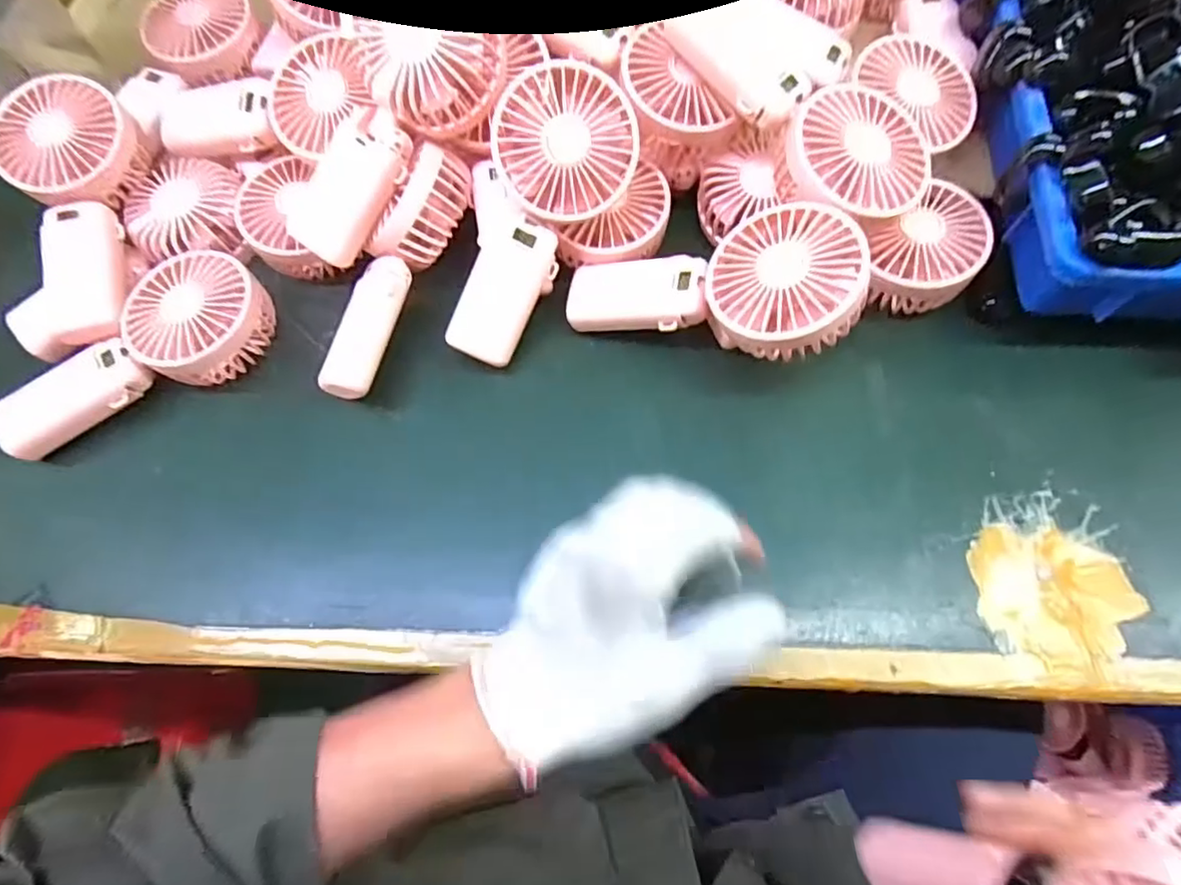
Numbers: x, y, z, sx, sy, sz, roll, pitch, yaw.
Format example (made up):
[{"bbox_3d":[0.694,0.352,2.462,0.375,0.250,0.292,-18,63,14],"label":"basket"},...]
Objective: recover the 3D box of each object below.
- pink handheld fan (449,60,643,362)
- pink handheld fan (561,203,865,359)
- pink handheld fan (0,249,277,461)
[{"bbox_3d":[-0.036,-0.137,0.379,0.079,0.041,0.185,29,104,14],"label":"pink handheld fan"},{"bbox_3d":[0.071,-0.091,0.375,0.178,0.034,0.085,2,65,30],"label":"pink handheld fan"},{"bbox_3d":[-0.303,-0.061,0.407,0.182,0.044,0.084,-26,68,-8],"label":"pink handheld fan"}]

